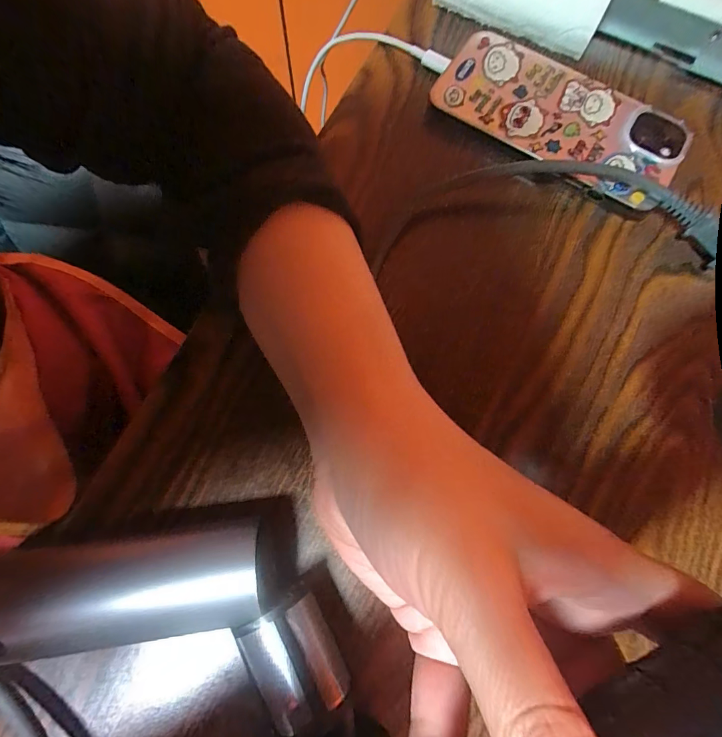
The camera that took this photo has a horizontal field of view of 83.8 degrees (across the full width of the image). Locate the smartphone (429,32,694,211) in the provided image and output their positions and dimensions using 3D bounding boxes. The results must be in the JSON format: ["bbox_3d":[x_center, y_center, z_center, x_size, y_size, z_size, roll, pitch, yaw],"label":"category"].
[{"bbox_3d":[0.111,-0.139,0.222,0.136,0.009,0.069,30,78,1],"label":"smartphone"}]

